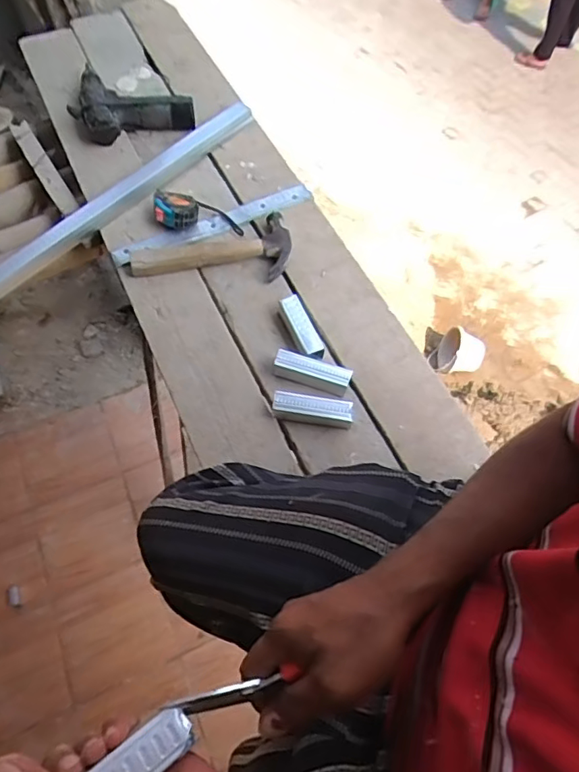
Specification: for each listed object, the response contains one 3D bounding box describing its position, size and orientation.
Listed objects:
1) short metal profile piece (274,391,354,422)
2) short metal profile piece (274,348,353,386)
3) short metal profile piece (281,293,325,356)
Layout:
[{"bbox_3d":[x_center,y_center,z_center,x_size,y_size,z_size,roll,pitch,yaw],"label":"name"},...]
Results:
[{"bbox_3d":[0.031,0.031,0.703,0.104,0.039,0.023,10,62,5],"label":"short metal profile piece"},{"bbox_3d":[0.033,-0.022,0.726,0.105,0.031,0.026,17,63,9],"label":"short metal profile piece"},{"bbox_3d":[0.018,-0.089,0.757,0.028,0.021,0.106,-21,64,-12],"label":"short metal profile piece"}]

